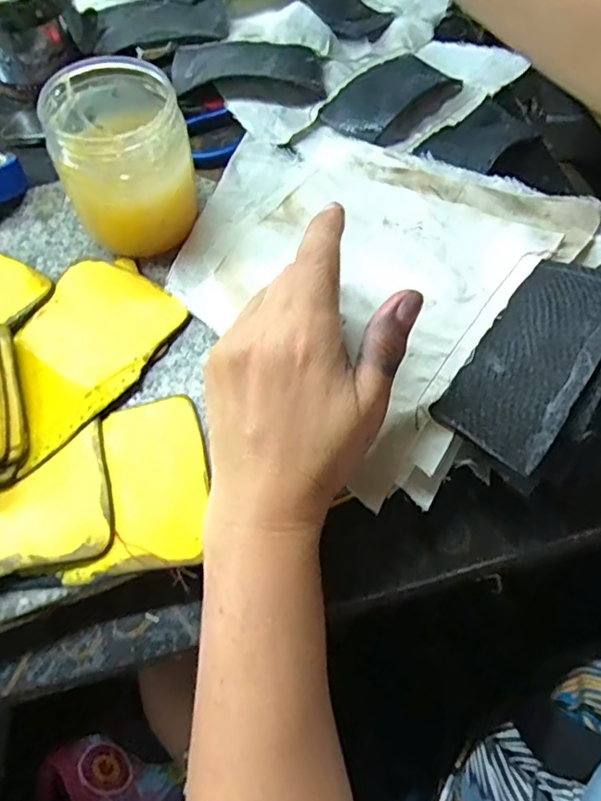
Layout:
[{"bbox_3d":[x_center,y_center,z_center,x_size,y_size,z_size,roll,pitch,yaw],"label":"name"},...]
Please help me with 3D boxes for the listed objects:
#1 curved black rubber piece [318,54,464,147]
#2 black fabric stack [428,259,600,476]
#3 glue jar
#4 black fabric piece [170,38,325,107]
[{"bbox_3d":[0.073,-0.240,0.433,0.063,0.015,0.107,40,68,19],"label":"curved black rubber piece"},{"bbox_3d":[0.123,-0.023,0.274,0.060,0.026,0.114,35,67,17],"label":"black fabric stack"},{"bbox_3d":[-0.103,-0.140,0.325,0.072,0.080,0.079,0,61,-1],"label":"glue jar"},{"bbox_3d":[-0.040,-0.259,0.432,0.114,0.022,0.057,-2,61,-2],"label":"black fabric piece"}]

